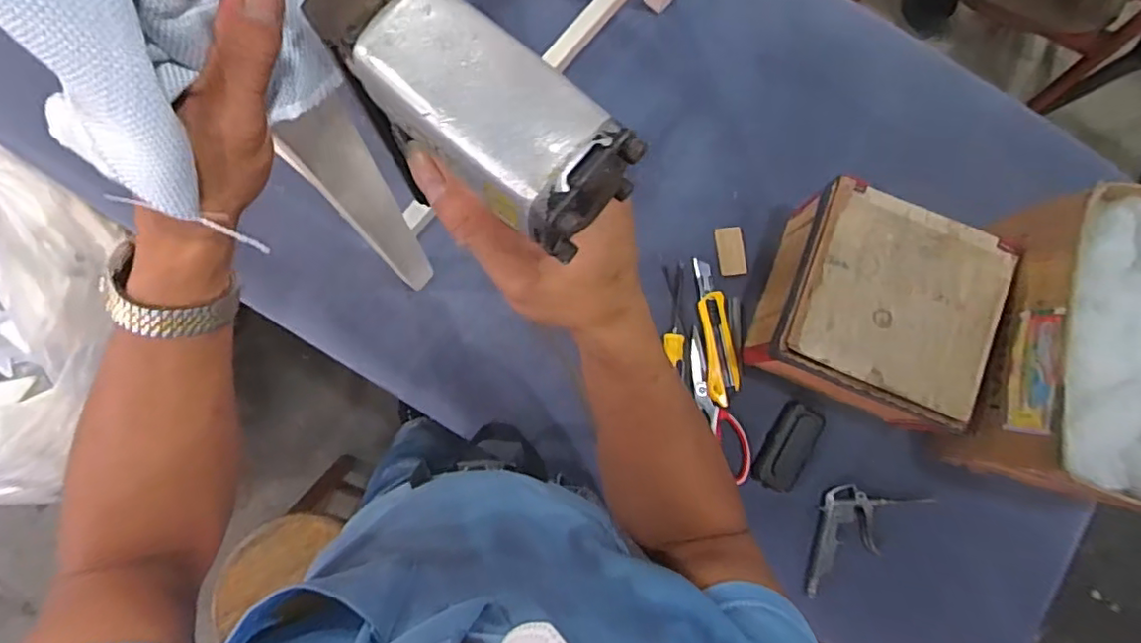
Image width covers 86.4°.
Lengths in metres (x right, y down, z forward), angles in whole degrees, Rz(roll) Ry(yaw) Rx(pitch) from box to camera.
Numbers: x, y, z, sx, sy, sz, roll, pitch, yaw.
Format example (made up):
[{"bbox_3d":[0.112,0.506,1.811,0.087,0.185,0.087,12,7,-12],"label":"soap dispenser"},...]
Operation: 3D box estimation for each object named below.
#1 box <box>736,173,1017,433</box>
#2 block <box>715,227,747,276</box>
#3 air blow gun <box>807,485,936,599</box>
[{"bbox_3d":[0.344,-0.010,0.695,0.221,0.131,0.220,20,82,-2],"label":"box"},{"bbox_3d":[0.201,-0.087,0.757,0.034,0.007,0.060,-5,84,-5],"label":"block"},{"bbox_3d":[0.338,0.241,0.728,0.172,0.022,0.087,-30,86,-7],"label":"air blow gun"}]

